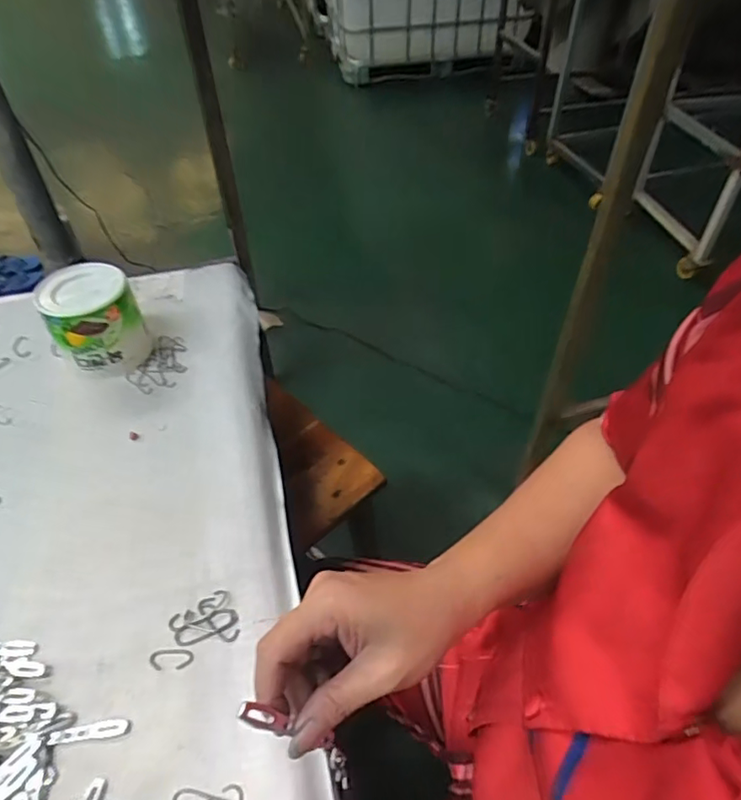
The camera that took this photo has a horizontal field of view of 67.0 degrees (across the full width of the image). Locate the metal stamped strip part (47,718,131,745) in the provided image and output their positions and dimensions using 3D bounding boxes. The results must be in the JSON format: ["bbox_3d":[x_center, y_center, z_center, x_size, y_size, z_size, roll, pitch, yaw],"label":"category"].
[{"bbox_3d":[-0.194,0.229,0.387,0.051,0.005,0.011,-7,48,-4],"label":"metal stamped strip part"}]

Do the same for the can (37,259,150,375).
[{"bbox_3d":[-0.305,-0.088,0.624,0.090,0.100,0.086,-1,47,1],"label":"can"}]

